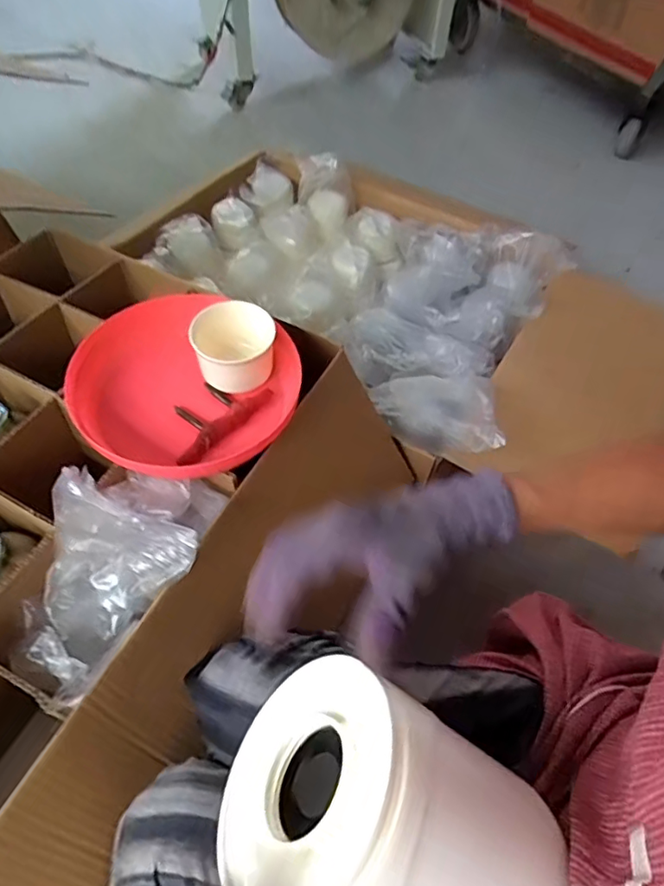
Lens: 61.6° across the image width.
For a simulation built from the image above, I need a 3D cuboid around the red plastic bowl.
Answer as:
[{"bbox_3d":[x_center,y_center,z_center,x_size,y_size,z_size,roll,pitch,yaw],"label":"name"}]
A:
[{"bbox_3d":[-0.146,-0.056,0.576,0.207,0.060,0.212,1,54,-2],"label":"red plastic bowl"}]

